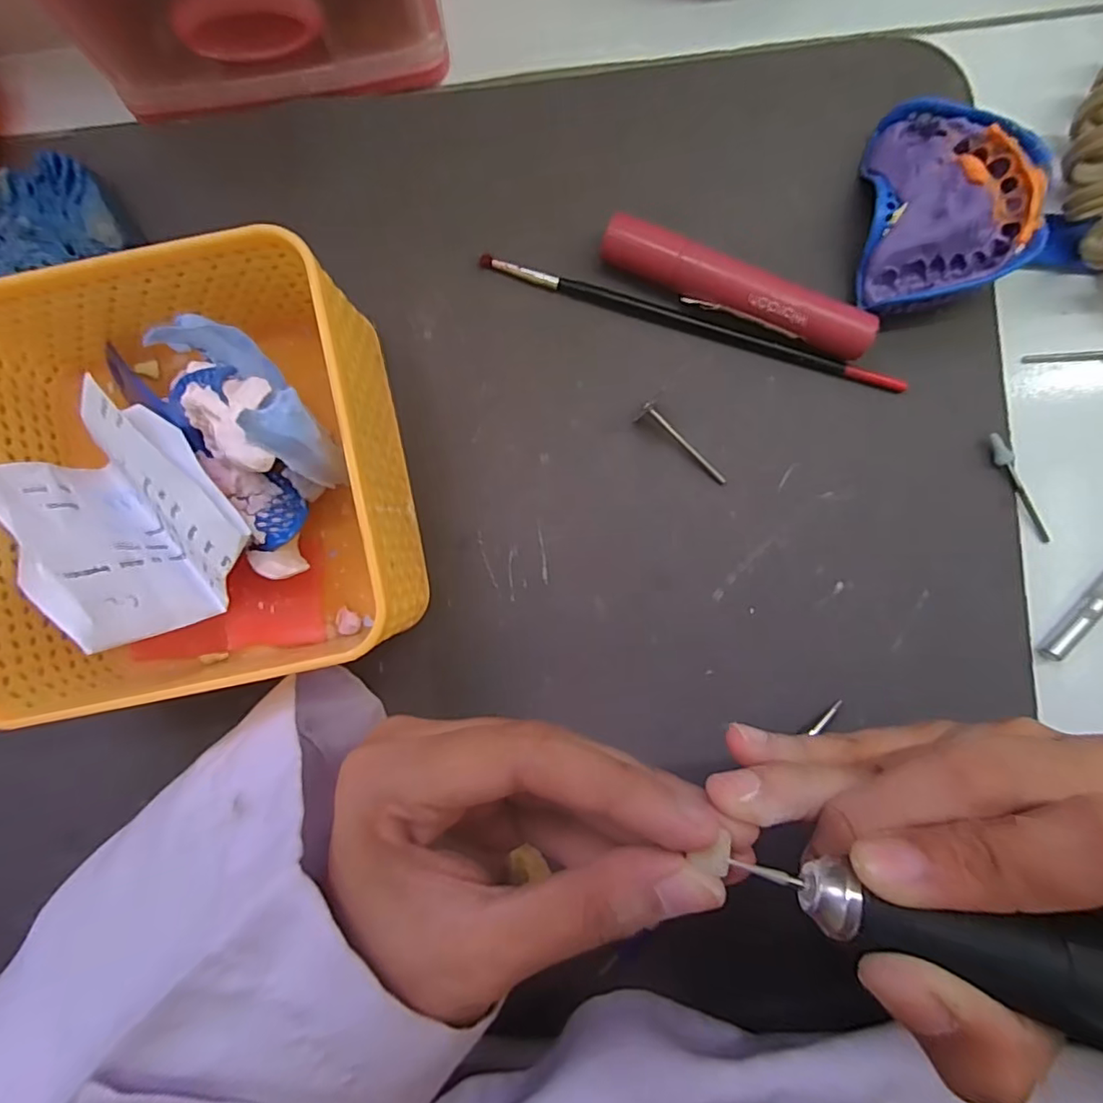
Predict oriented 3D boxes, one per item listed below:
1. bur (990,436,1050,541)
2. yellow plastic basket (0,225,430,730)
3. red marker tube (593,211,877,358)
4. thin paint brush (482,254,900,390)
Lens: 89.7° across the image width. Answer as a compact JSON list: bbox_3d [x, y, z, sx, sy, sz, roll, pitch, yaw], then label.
[{"bbox_3d":[0.183,-0.026,0.215,0.006,0.006,0.044,-34,90,0],"label":"bur"},{"bbox_3d":[-0.121,-0.021,0.190,0.131,0.066,0.139,-10,90,0],"label":"yellow plastic basket"},{"bbox_3d":[0.070,-0.099,0.211,0.104,0.016,0.017,22,90,0],"label":"red marker tube"},{"bbox_3d":[0.055,-0.090,0.218,0.170,0.005,0.006,17,90,0],"label":"thin paint brush"}]

